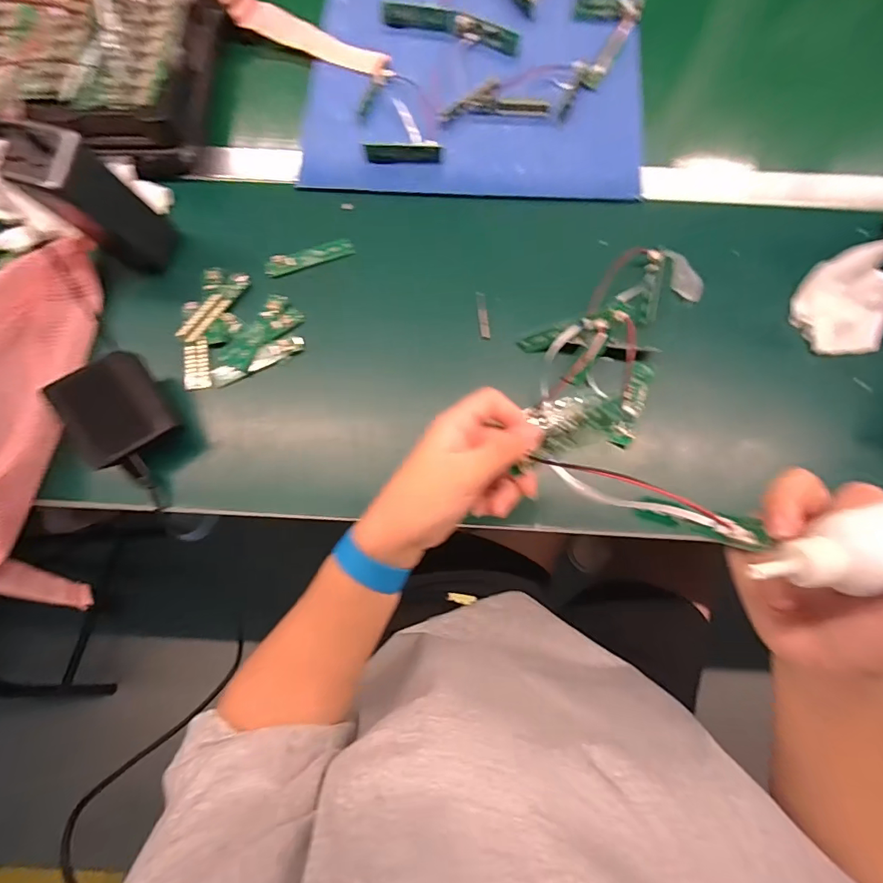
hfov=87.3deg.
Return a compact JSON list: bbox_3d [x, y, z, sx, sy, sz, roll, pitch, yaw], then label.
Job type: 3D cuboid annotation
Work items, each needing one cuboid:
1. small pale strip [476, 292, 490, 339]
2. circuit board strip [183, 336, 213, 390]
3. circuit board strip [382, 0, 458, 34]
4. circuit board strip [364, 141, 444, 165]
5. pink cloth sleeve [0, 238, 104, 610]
[{"bbox_3d":[0.040,-0.123,0.451,0.010,0.005,0.048,-5,75,-2],"label":"small pale strip"},{"bbox_3d":[-0.230,-0.073,0.435,0.024,0.004,0.048,-9,85,-16],"label":"circuit board strip"},{"bbox_3d":[-0.024,-0.481,0.525,0.085,0.017,0.015,6,75,1],"label":"circuit board strip"},{"bbox_3d":[-0.039,-0.299,0.481,0.079,0.018,0.006,-1,46,1],"label":"circuit board strip"},{"bbox_3d":[-0.377,-0.010,0.430,0.075,0.134,0.345,8,88,2],"label":"pink cloth sleeve"}]

